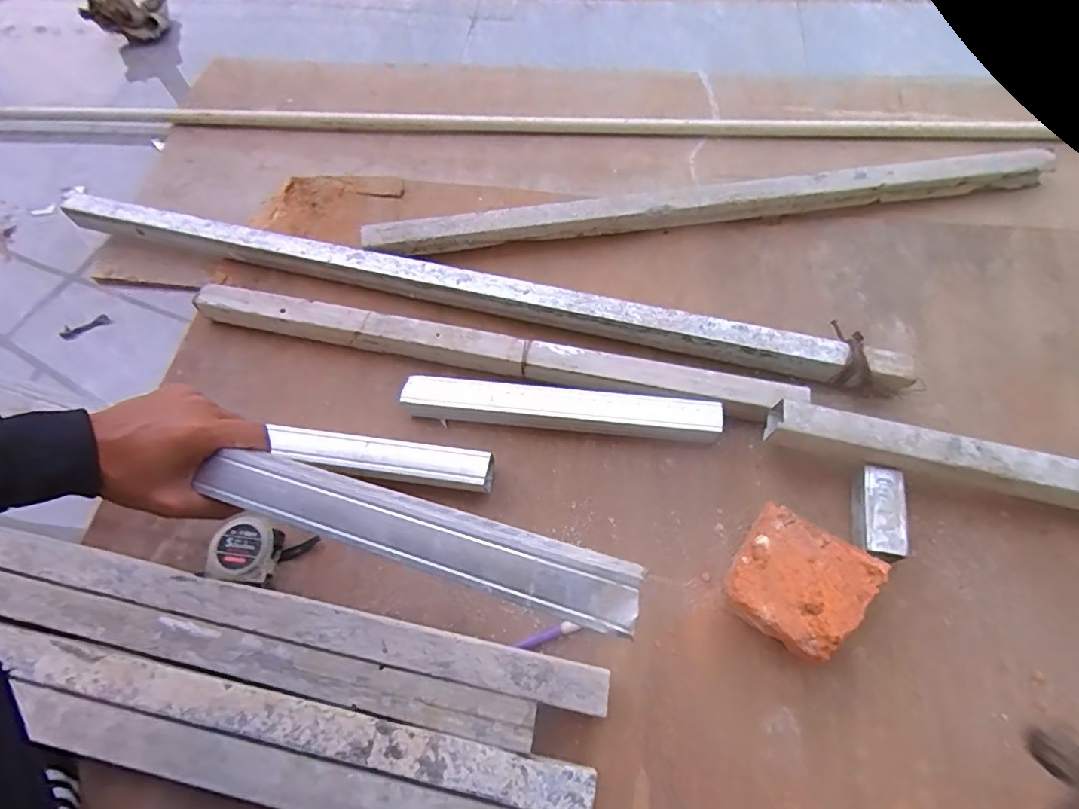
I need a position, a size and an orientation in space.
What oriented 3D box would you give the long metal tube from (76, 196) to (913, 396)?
[{"bbox_3d":[-0.123,-0.148,0.672,1.078,0.058,0.063,13,65,10],"label":"long metal tube"}]

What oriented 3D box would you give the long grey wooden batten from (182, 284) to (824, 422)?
[{"bbox_3d":[-0.069,-0.059,0.626,0.709,0.052,0.048,10,64,9],"label":"long grey wooden batten"}]

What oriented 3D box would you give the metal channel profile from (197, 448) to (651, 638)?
[{"bbox_3d":[-0.086,0.076,0.338,0.297,0.018,0.041,13,65,17],"label":"metal channel profile"}]

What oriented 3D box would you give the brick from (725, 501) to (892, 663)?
[{"bbox_3d":[0.234,0.166,0.496,0.108,0.053,0.106,33,70,18],"label":"brick"}]

